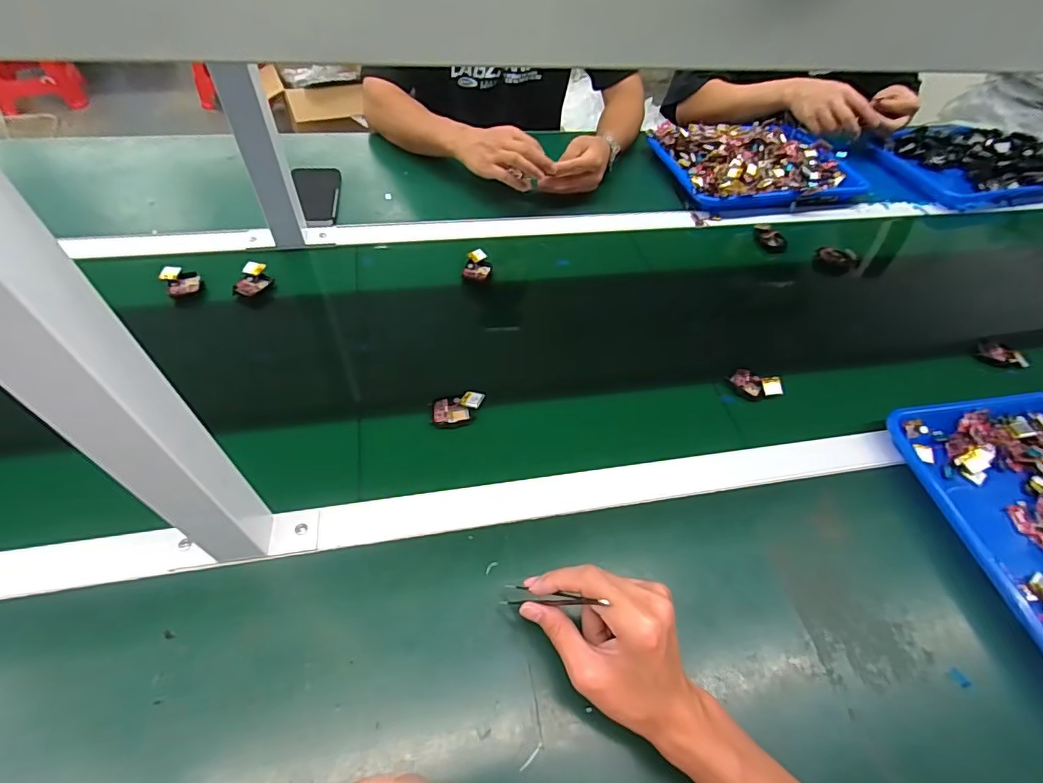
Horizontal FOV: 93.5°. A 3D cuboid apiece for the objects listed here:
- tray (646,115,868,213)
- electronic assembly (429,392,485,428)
[{"bbox_3d":[0.422,-0.414,0.886,0.347,0.054,0.238,-10,53,-13],"label":"tray"},{"bbox_3d":[-0.069,0.019,0.527,0.055,0.015,0.037,-1,51,-7],"label":"electronic assembly"}]

